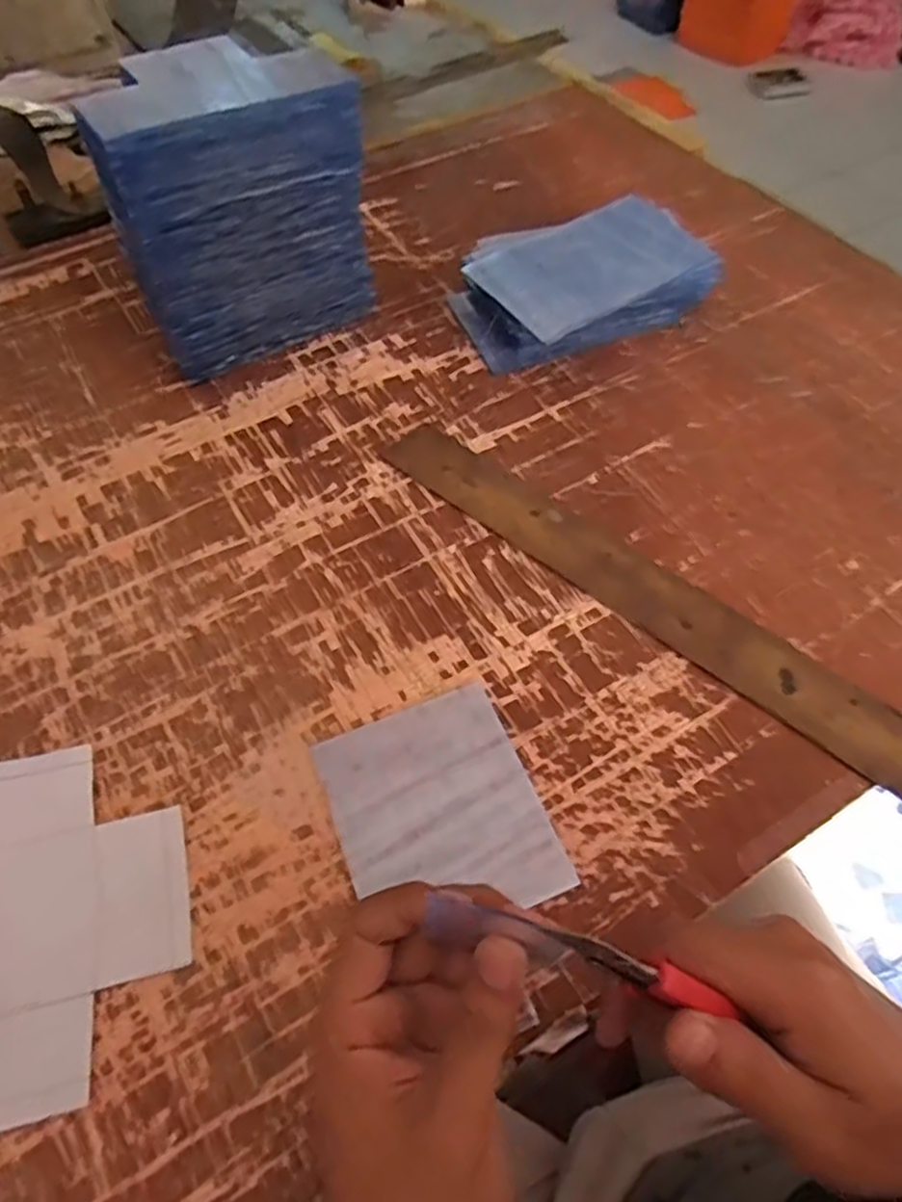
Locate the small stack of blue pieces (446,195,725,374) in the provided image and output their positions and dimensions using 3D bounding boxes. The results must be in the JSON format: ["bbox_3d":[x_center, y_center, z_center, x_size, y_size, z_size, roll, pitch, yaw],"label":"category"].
[{"bbox_3d":[0.105,-0.264,0.600,0.194,0.052,0.136,-25,60,-14],"label":"small stack of blue pieces"}]

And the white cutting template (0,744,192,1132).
[{"bbox_3d":[-0.185,0.153,0.360,0.103,0.007,0.165,-13,62,-7],"label":"white cutting template"}]

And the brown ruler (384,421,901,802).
[{"bbox_3d":[0.131,-0.001,0.458,0.433,0.005,0.049,37,65,22],"label":"brown ruler"}]

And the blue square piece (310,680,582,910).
[{"bbox_3d":[-0.007,0.115,0.392,0.105,0.010,0.121,-21,62,-10],"label":"blue square piece"}]

